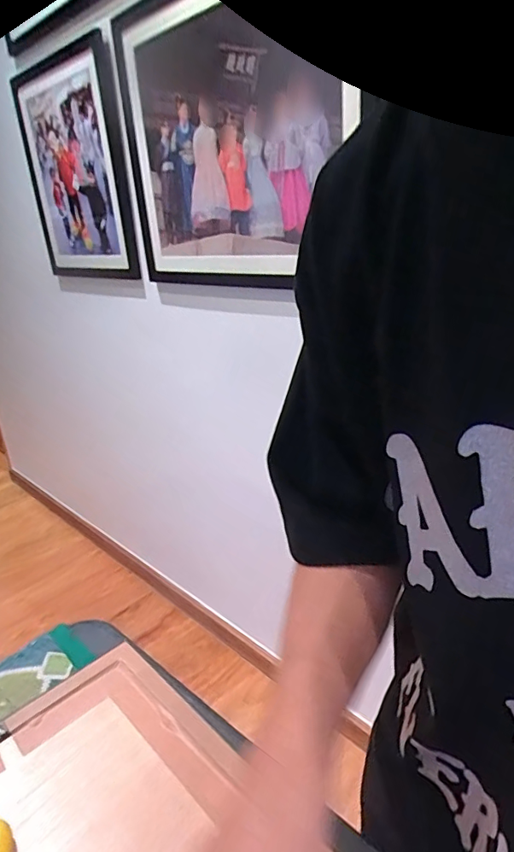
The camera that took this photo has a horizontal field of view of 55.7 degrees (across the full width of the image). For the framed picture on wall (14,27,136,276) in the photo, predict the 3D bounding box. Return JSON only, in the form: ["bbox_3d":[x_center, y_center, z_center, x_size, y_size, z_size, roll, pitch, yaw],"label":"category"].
[{"bbox_3d":[-0.482,-0.650,1.260,0.460,0.495,0.039,14,26,38],"label":"framed picture on wall"}]

